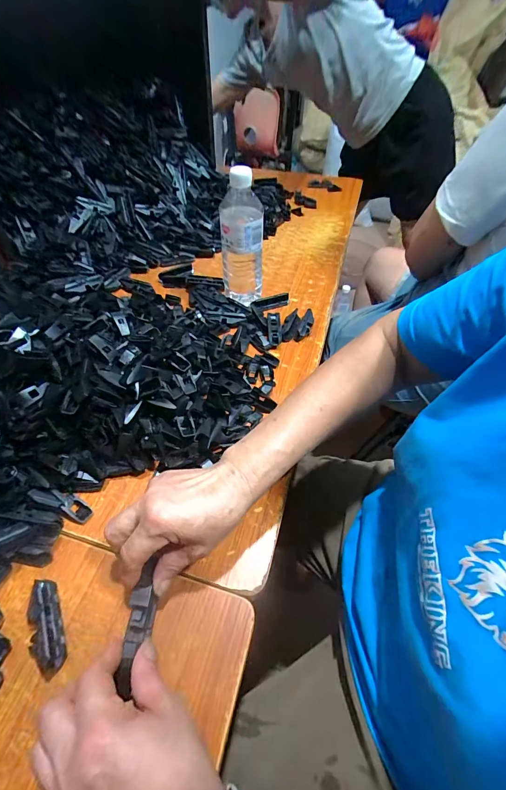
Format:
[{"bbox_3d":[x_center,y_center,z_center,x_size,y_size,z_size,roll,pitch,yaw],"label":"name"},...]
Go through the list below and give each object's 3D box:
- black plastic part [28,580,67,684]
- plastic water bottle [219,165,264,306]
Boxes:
[{"bbox_3d":[-0.183,0.201,0.289,0.023,0.022,0.075,-21,53,-19],"label":"black plastic part"},{"bbox_3d":[-0.017,-0.244,0.548,0.071,0.209,0.055,2,50,0],"label":"plastic water bottle"}]

